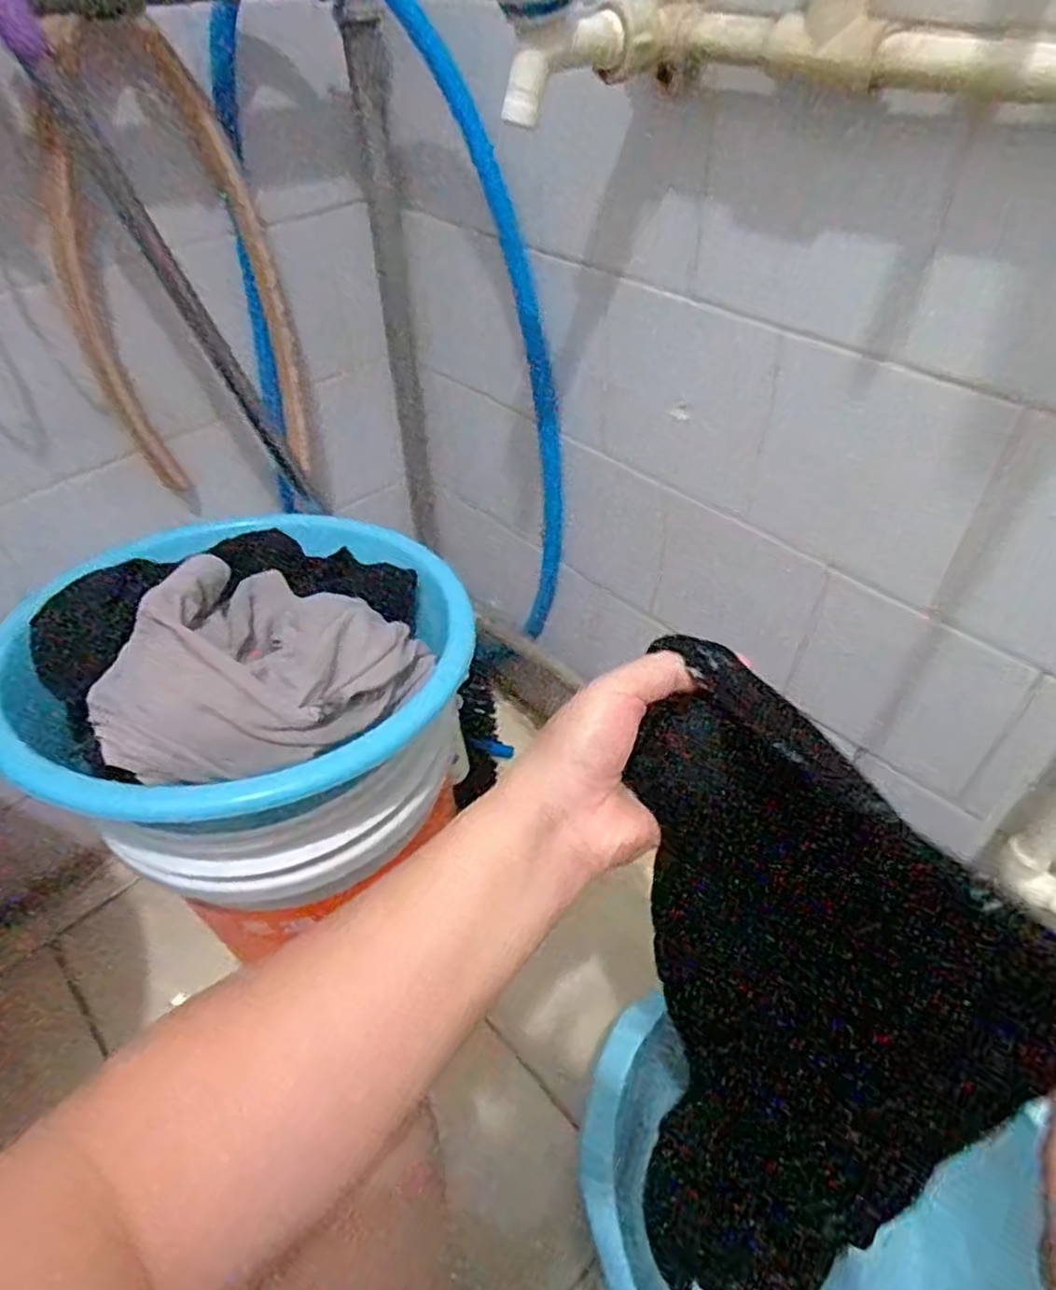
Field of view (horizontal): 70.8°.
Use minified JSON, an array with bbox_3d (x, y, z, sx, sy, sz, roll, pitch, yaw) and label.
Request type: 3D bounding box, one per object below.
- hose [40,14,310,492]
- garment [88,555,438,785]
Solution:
[{"bbox_3d":[-0.295,-0.291,0.632,0.176,0.359,0.061,-23,49,-19],"label":"hose"},{"bbox_3d":[-0.175,0.013,0.481,0.155,0.087,0.190,18,49,19],"label":"garment"}]

